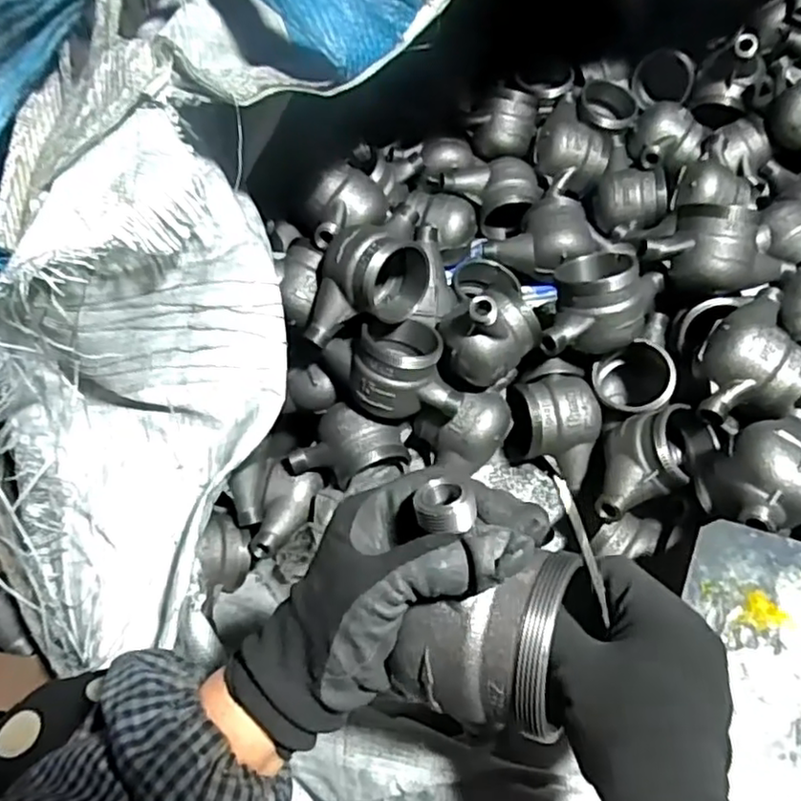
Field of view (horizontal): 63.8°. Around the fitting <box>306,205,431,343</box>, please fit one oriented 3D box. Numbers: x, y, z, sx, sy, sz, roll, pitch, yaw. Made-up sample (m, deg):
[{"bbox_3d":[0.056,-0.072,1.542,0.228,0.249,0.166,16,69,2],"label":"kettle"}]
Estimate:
[{"bbox_3d":[-0.036,-0.119,0.619,0.124,0.085,0.102,-12,62,-4],"label":"fitting"}]

